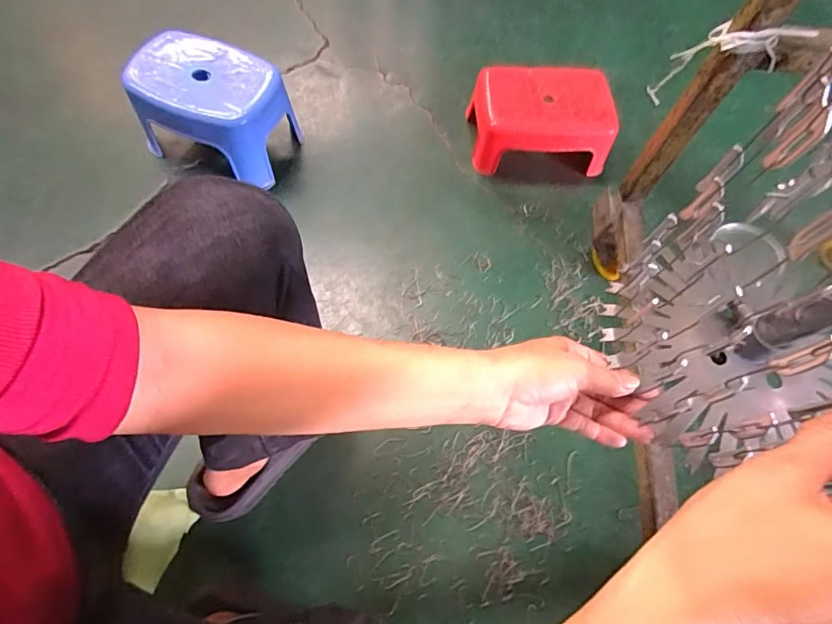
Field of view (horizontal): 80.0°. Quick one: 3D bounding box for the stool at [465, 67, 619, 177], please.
[{"bbox_3d":[0.225,-0.349,0.923,0.249,0.113,0.176,1,66,-3],"label":"stool"}]

